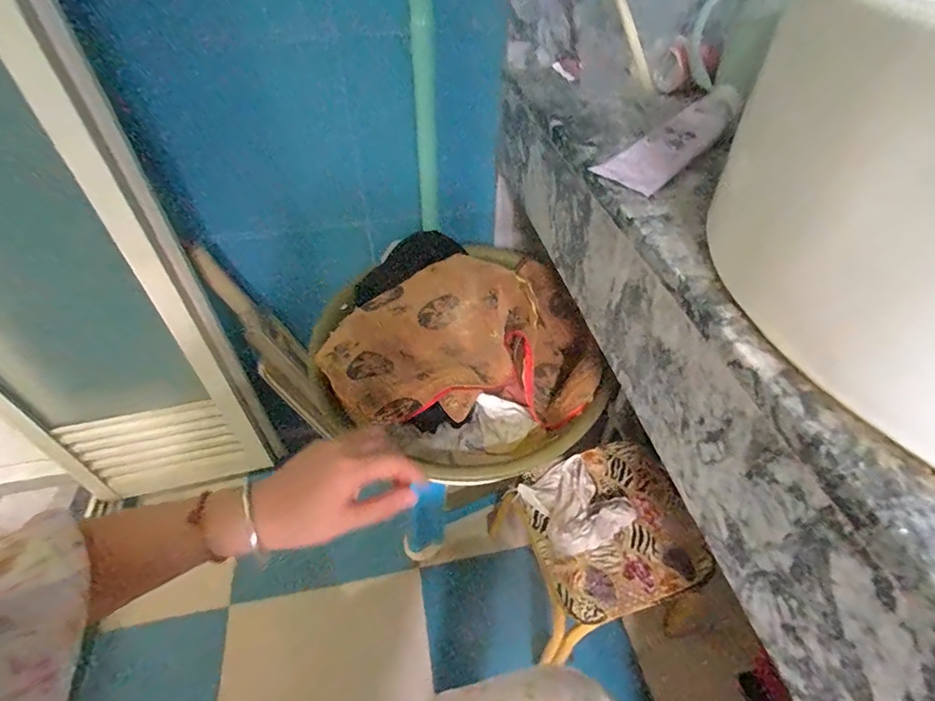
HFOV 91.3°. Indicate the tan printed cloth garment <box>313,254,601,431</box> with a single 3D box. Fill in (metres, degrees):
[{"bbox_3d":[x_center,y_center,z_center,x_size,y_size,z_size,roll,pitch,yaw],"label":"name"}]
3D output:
[{"bbox_3d":[-0.006,0.000,0.583,0.322,0.128,0.223,-10,46,-9],"label":"tan printed cloth garment"}]

